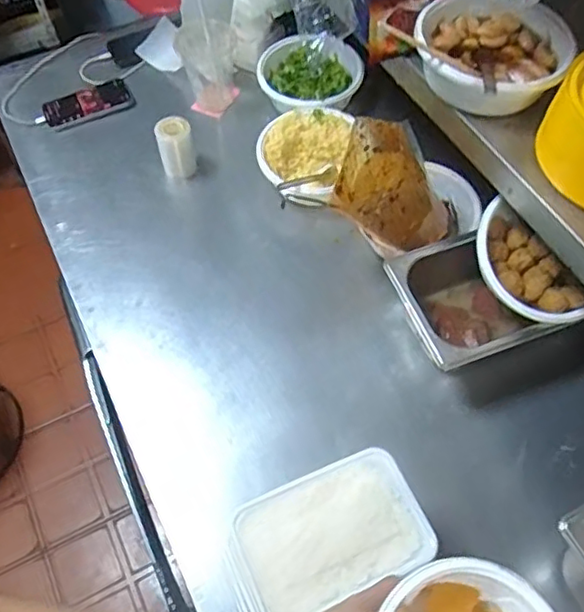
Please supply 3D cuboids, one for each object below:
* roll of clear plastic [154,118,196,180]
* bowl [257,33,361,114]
[{"bbox_3d":[-0.177,-0.243,0.928,0.053,0.084,0.049,-1,58,1],"label":"roll of clear plastic"},{"bbox_3d":[0.028,-0.372,1.010,0.169,0.070,0.159,-1,58,1],"label":"bowl"}]

